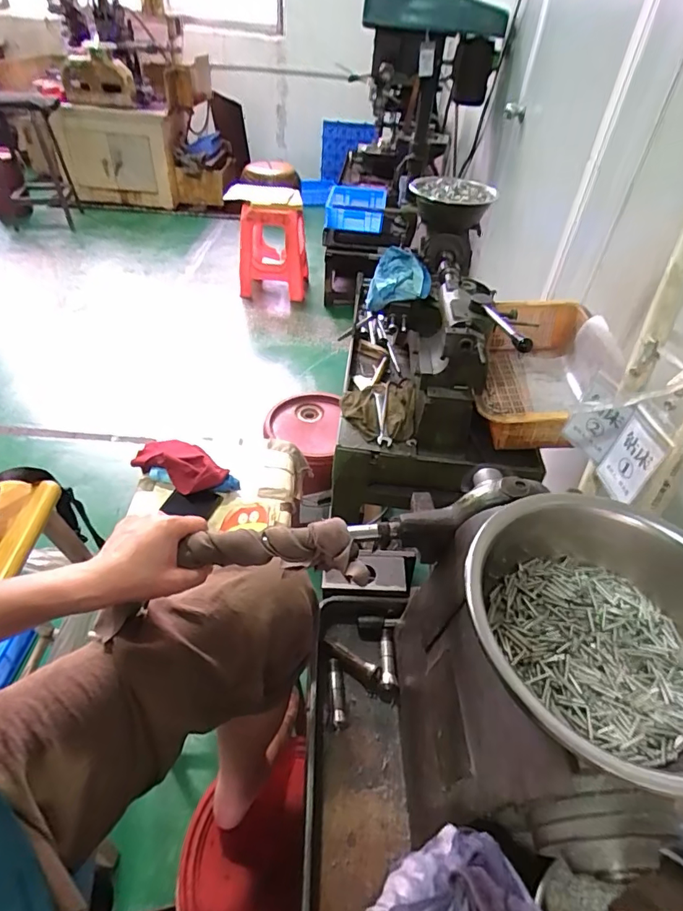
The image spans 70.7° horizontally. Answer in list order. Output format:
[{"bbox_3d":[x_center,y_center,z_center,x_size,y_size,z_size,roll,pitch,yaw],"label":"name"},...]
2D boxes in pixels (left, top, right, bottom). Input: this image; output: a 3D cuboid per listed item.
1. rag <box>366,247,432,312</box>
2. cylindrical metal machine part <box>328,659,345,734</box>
[{"bbox_3d":[0.113,-0.329,0.913,0.106,0.077,0.109,14,44,10],"label":"rag"},{"bbox_3d":[-0.006,0.273,0.551,0.017,0.020,0.071,1,43,-4],"label":"cylindrical metal machine part"}]

